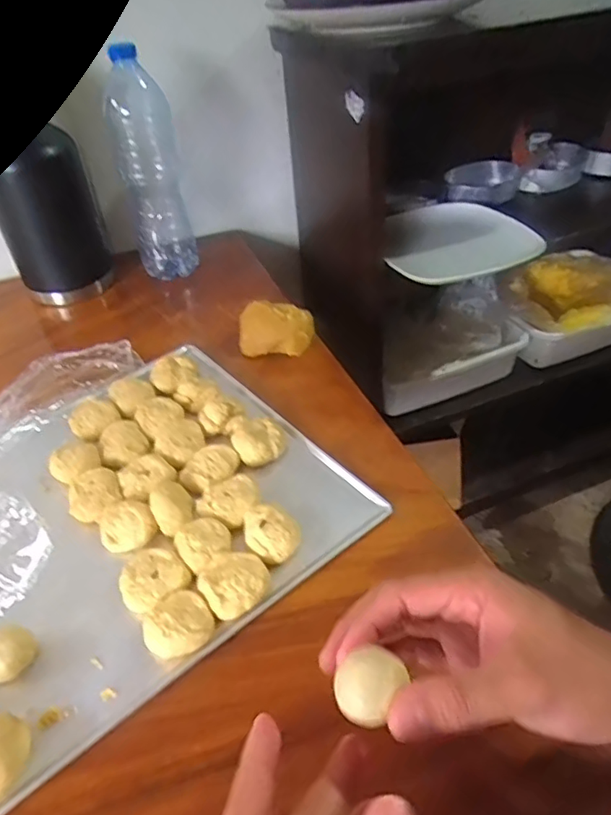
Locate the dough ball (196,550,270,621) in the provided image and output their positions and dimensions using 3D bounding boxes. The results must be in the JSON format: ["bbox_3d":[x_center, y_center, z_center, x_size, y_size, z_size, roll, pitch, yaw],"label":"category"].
[{"bbox_3d":[-0.053,0.130,0.424,0.048,0.020,0.049,-3,42,2],"label":"dough ball"}]

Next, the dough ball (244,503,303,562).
[{"bbox_3d":[-0.026,0.102,0.452,0.041,0.028,0.045,-3,42,2],"label":"dough ball"}]

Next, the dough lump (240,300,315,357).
[{"bbox_3d":[-0.034,-0.089,0.652,0.084,0.048,0.045,4,42,10],"label":"dough lump"}]

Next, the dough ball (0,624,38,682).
[{"bbox_3d":[-0.202,0.167,0.386,0.029,0.029,0.035,29,51,32],"label":"dough ball"}]

